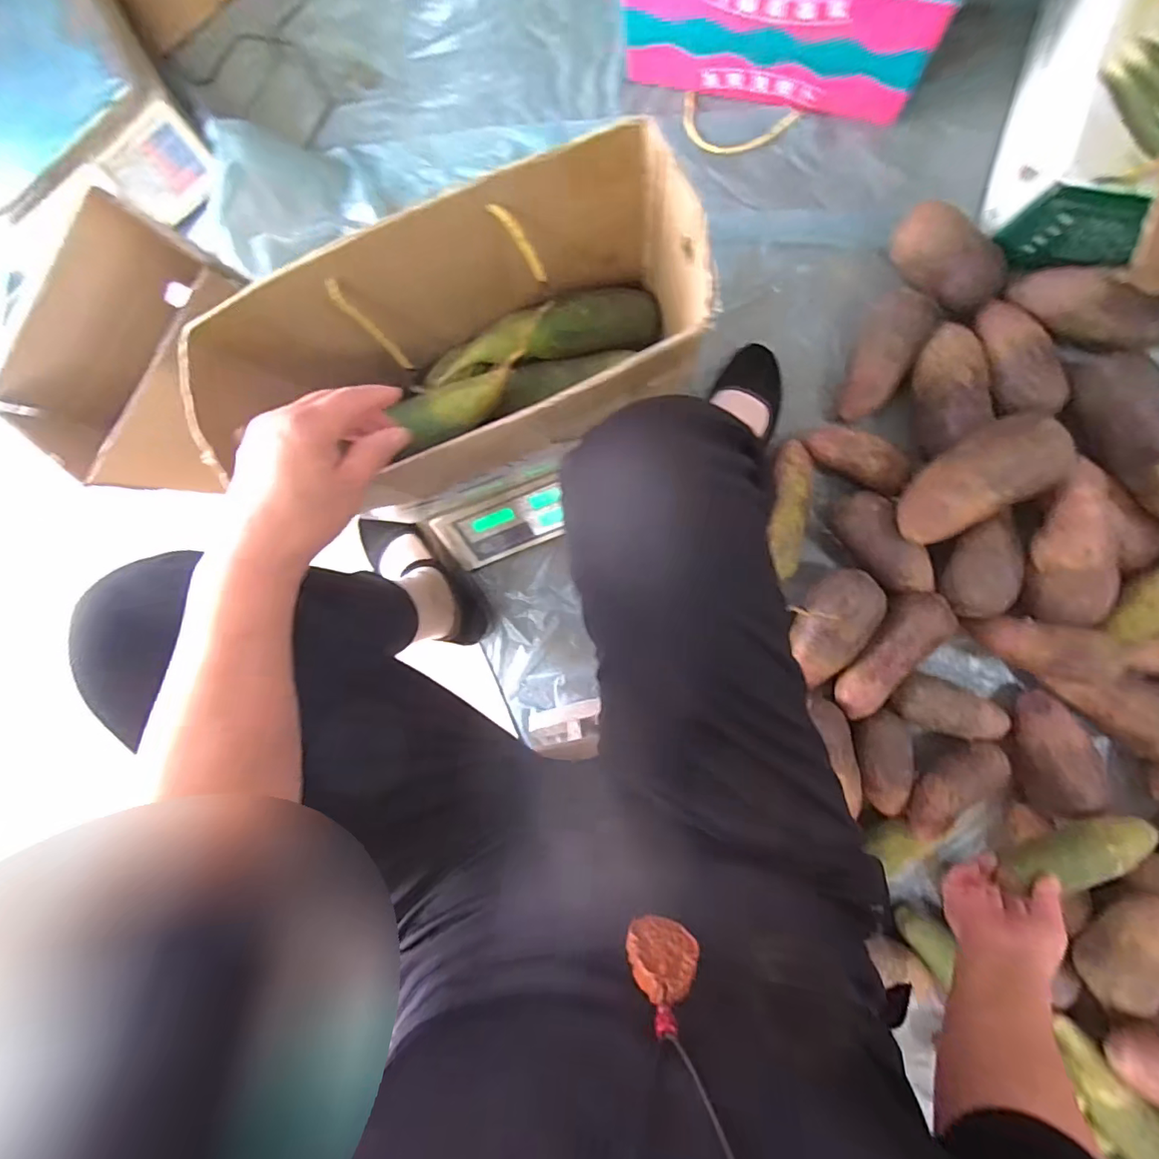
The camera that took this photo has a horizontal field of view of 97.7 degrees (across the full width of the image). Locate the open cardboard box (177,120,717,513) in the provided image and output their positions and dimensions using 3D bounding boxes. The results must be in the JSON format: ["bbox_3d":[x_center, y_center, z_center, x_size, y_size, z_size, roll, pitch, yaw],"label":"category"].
[{"bbox_3d":[-0.093,-0.187,0.435,0.374,0.193,0.141,-22,90,10],"label":"open cardboard box"}]

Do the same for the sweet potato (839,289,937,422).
[{"bbox_3d":[0.362,-0.266,0.607,0.063,0.052,0.144,23,97,7],"label":"sweet potato"}]

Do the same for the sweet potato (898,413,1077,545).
[{"bbox_3d":[0.419,-0.106,0.539,0.162,0.081,0.084,-31,88,9],"label":"sweet potato"}]

